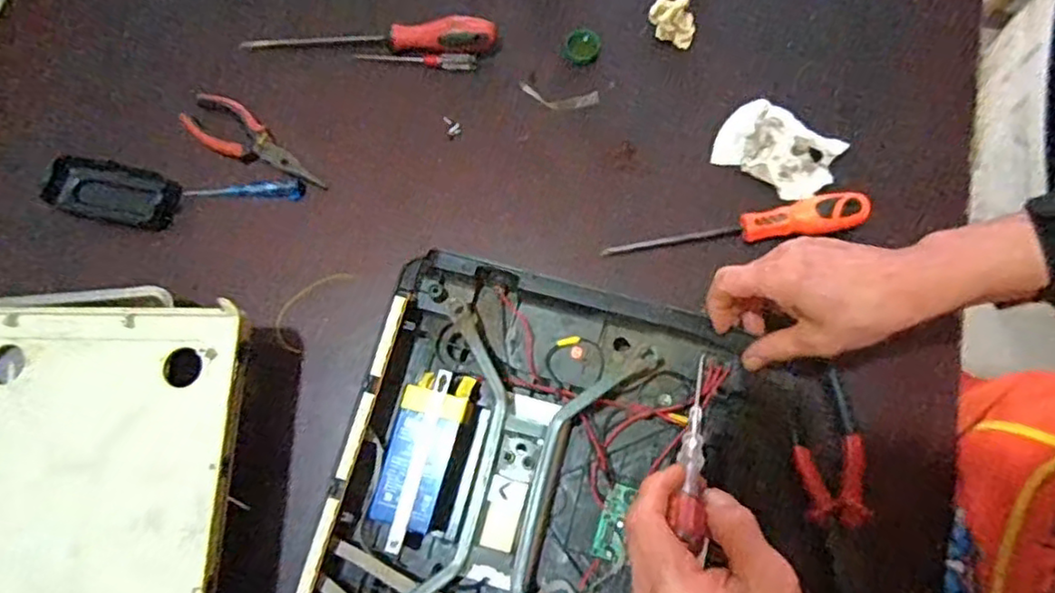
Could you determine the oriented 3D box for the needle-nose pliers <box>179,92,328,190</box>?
[{"bbox_3d":[-0.254,-0.143,0.618,0.153,0.010,0.049,29,77,10],"label":"needle-nose pliers"}]

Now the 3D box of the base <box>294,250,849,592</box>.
[{"bbox_3d":[0.029,0.156,0.494,0.352,0.052,0.315,15,75,6],"label":"base"}]

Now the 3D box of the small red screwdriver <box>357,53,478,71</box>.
[{"bbox_3d":[-0.109,-0.231,0.642,0.118,0.014,0.012,3,74,3],"label":"small red screwdriver"}]

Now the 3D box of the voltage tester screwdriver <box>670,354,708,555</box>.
[{"bbox_3d":[0.109,0.093,0.433,0.015,0.018,0.171,18,32,7],"label":"voltage tester screwdriver"}]

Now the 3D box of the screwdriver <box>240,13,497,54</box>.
[{"bbox_3d":[-0.156,-0.255,0.641,0.252,0.030,0.030,4,74,3],"label":"screwdriver"}]

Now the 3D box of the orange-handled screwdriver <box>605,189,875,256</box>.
[{"bbox_3d":[0.180,-0.066,0.570,0.219,0.029,0.037,-3,74,1],"label":"orange-handled screwdriver"}]

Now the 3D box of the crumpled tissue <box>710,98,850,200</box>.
[{"bbox_3d":[0.227,-0.134,0.597,0.102,0.031,0.066,35,78,11],"label":"crumpled tissue"}]

